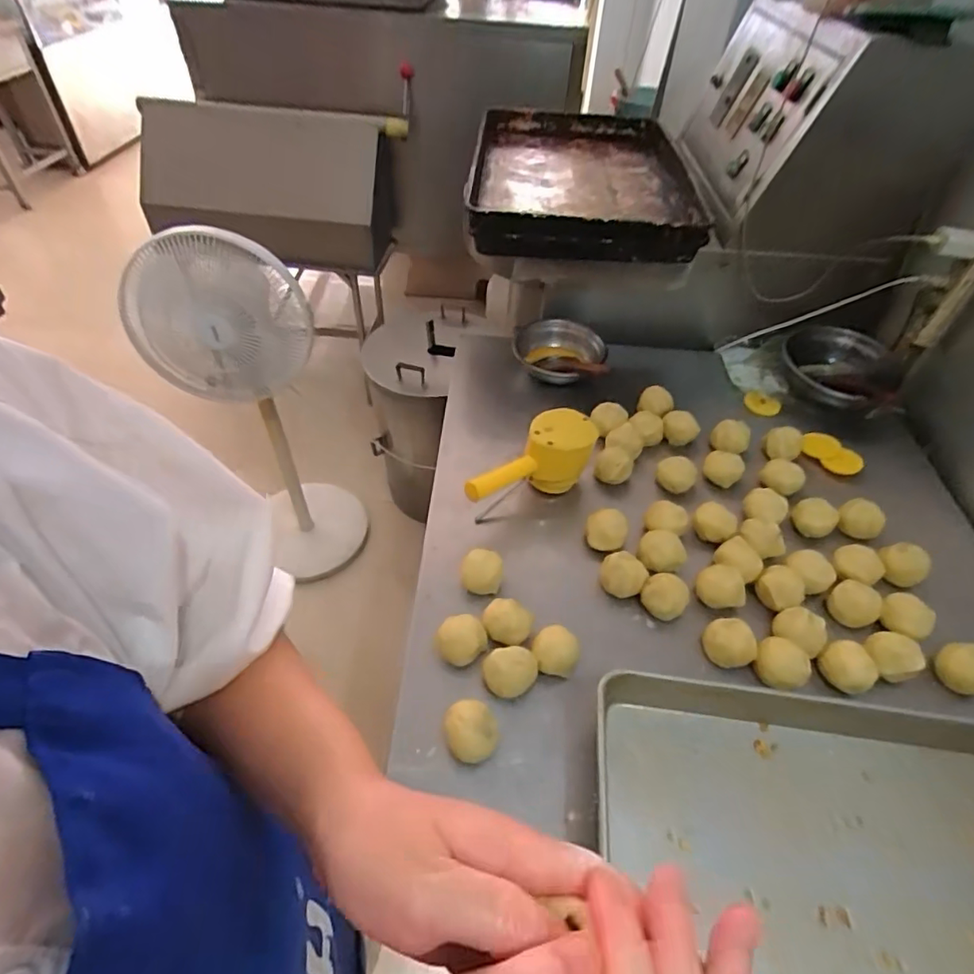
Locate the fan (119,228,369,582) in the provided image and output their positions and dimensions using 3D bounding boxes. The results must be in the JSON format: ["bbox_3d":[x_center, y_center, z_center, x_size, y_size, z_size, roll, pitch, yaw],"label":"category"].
[{"bbox_3d":[-0.539,-0.137,1.379,0.330,0.944,0.297,-21,50,-17],"label":"fan"}]

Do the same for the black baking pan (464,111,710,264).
[{"bbox_3d":[0.180,-0.614,1.117,0.409,0.079,0.613,5,48,1],"label":"black baking pan"}]

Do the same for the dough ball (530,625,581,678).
[{"bbox_3d":[0.075,0.184,0.628,0.050,0.041,0.048,2,49,-3],"label":"dough ball"}]

